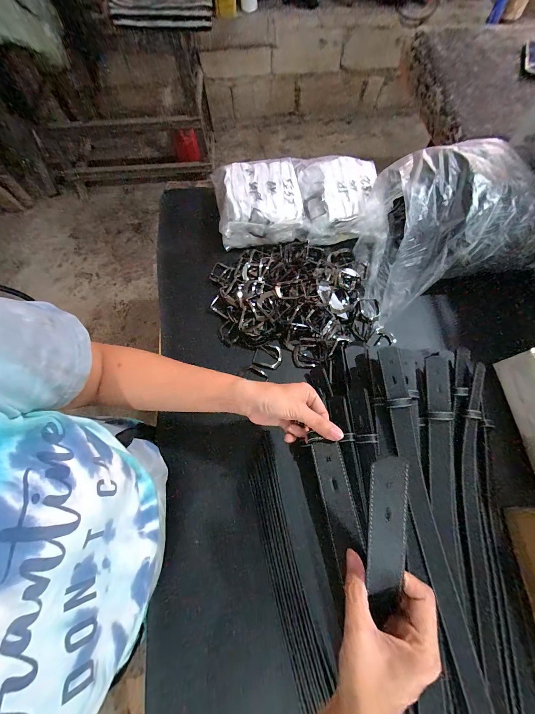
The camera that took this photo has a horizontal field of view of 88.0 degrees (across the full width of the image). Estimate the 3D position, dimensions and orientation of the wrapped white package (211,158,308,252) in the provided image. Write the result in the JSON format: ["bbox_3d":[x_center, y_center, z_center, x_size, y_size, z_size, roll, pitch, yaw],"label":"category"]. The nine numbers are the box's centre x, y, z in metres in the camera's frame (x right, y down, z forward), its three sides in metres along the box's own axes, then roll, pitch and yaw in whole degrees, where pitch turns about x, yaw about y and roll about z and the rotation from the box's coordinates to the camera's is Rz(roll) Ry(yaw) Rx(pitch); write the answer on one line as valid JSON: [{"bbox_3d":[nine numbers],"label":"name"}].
[{"bbox_3d":[-0.019,-0.326,0.586,0.175,0.079,0.175,-9,71,-4],"label":"wrapped white package"}]

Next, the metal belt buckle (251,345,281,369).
[{"bbox_3d":[0.000,-0.002,0.533,0.053,0.011,0.045,15,71,5],"label":"metal belt buckle"}]

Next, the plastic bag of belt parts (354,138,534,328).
[{"bbox_3d":[0.342,-0.256,0.522,0.320,0.161,0.243,-18,72,-7],"label":"plastic bag of belt parts"}]

